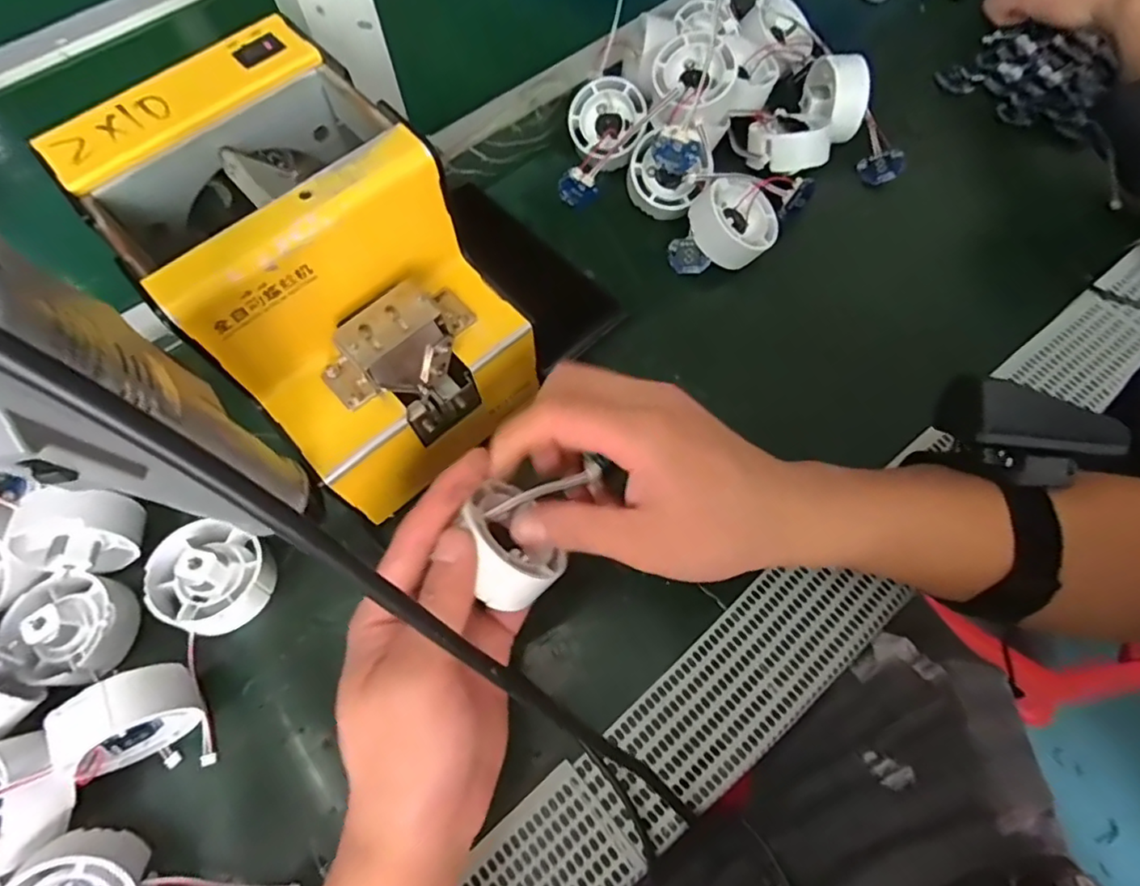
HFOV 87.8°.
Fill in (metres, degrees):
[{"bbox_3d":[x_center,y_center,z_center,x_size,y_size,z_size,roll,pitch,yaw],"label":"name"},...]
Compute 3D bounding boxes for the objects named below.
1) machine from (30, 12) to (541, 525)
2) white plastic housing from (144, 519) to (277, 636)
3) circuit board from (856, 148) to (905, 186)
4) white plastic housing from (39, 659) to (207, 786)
[{"bbox_3d":[-0.118,-0.075,0.302,0.122,0.145,0.172,-40,72,-15],"label":"machine"},{"bbox_3d":[-0.184,0.068,0.300,0.053,0.034,0.051,-1,67,1],"label":"white plastic housing"},{"bbox_3d":[0.223,-0.197,0.424,0.029,0.006,0.021,-13,84,34],"label":"circuit board"},{"bbox_3d":[-0.201,0.126,0.273,0.054,0.051,0.025,-35,70,-13],"label":"white plastic housing"}]

